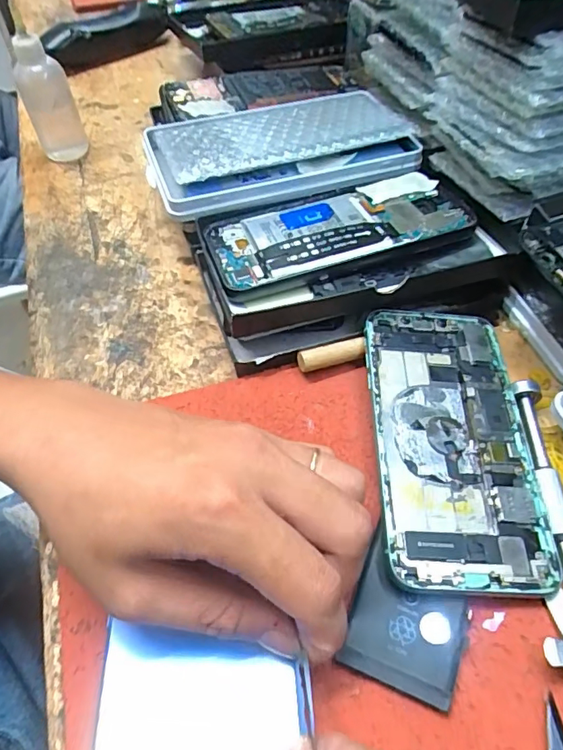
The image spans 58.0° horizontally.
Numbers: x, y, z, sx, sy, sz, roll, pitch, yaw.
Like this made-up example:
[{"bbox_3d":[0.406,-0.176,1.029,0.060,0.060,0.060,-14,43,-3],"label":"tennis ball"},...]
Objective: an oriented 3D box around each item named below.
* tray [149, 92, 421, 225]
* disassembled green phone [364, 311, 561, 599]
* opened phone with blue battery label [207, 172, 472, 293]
[{"bbox_3d":[-0.002,-0.164,0.351,0.173,0.025,0.099,-14,55,-9],"label":"tray"},{"bbox_3d":[0.082,0.029,0.249,0.072,0.014,0.146,0,54,1],"label":"disassembled green phone"},{"bbox_3d":[0.033,-0.091,0.314,0.152,0.007,0.074,-17,50,-6],"label":"opened phone with blue battery label"}]

